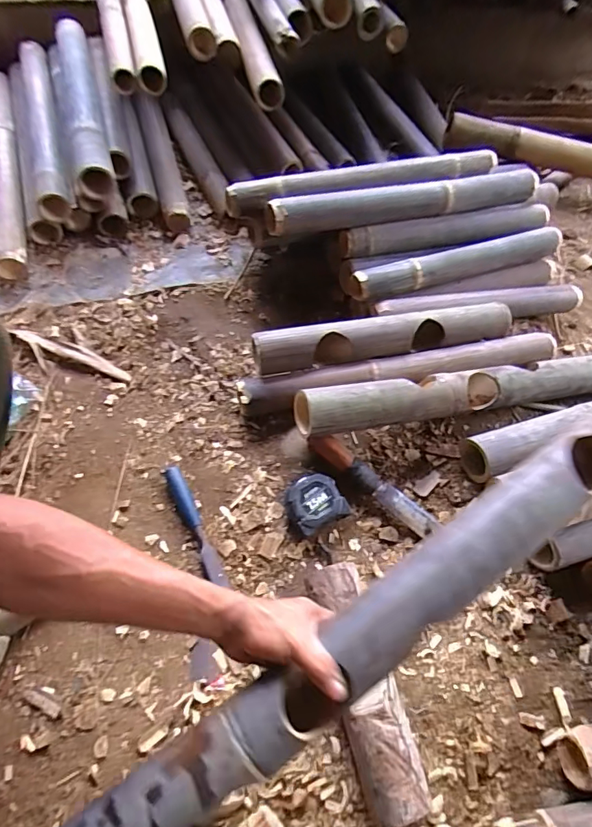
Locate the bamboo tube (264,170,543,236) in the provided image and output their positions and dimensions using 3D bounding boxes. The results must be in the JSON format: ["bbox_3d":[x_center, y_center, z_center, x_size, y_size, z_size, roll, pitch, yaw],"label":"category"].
[{"bbox_3d":[0.231,-0.427,0.918,0.595,0.051,0.063,-15,61,-16],"label":"bamboo tube"}]

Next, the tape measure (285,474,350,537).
[{"bbox_3d":[0.028,0.138,0.700,0.081,0.054,0.075,-24,63,-20],"label":"tape measure"}]

